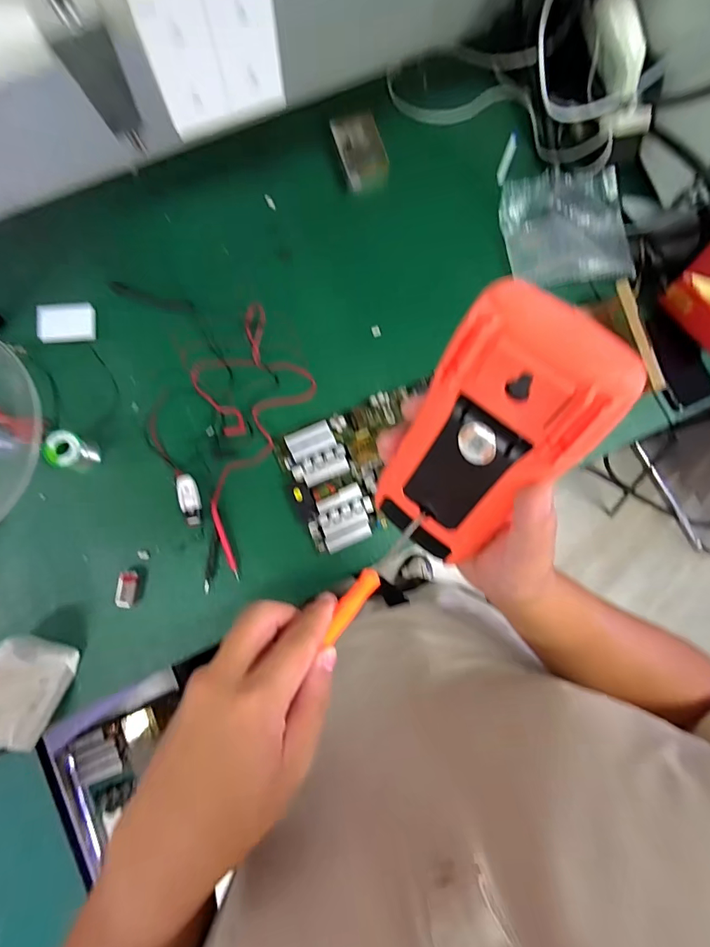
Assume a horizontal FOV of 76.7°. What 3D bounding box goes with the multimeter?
[{"bbox_3d":[0.063,-0.006,0.242,0.081,0.169,0.033,31,47,4],"label":"multimeter"}]

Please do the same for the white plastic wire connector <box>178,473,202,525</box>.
[{"bbox_3d":[-0.256,0.039,0.697,0.028,0.014,0.080,-19,83,-3],"label":"white plastic wire connector"}]

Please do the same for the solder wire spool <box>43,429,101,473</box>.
[{"bbox_3d":[-0.433,-0.033,0.687,0.050,0.065,0.054,0,82,0],"label":"solder wire spool"}]

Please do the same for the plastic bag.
[{"bbox_3d":[0.354,-0.412,0.755,0.198,0.031,0.191,-6,82,-1],"label":"plastic bag"}]

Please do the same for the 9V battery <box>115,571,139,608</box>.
[{"bbox_3d":[-0.345,0.176,0.680,0.030,0.017,0.053,1,82,0],"label":"9V battery"}]

